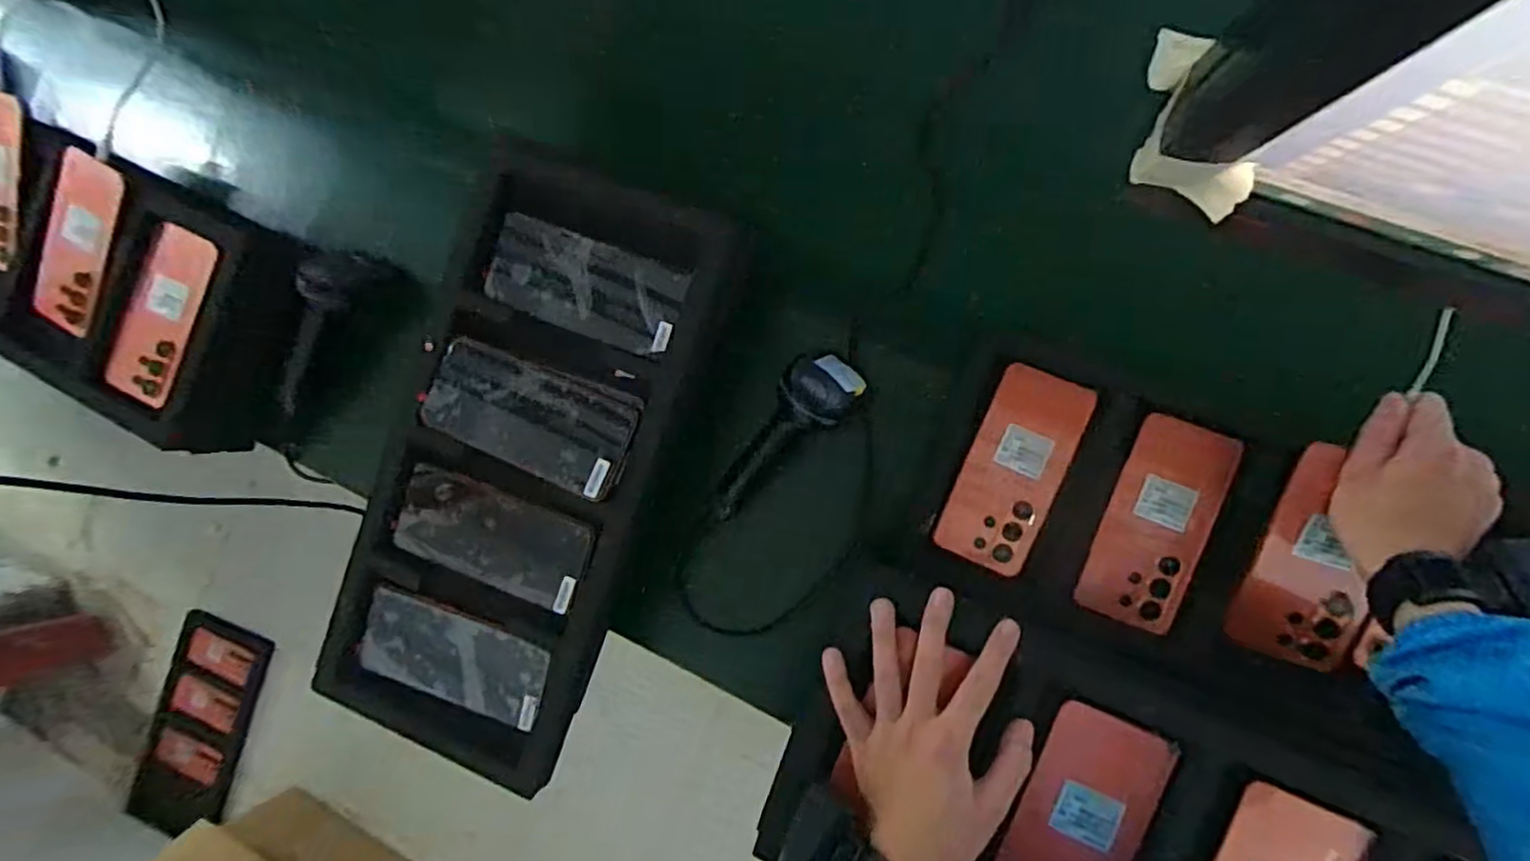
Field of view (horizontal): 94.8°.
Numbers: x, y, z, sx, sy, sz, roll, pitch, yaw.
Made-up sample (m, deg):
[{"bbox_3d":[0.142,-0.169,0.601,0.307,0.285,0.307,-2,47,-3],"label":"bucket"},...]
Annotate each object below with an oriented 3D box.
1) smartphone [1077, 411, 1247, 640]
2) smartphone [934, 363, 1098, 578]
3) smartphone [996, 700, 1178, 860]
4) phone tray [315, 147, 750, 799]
[{"bbox_3d":[0.325,0.077,0.583,0.079,0.008,0.169,20,95,10],"label":"smartphone"},{"bbox_3d":[0.217,0.034,0.614,0.080,0.015,0.172,23,93,15],"label":"smartphone"},{"bbox_3d":[0.207,0.272,0.471,0.078,0.012,0.166,22,92,11],"label":"smartphone"},{"bbox_3d":[-0.205,0.033,0.597,0.277,0.052,0.504,20,92,11],"label":"phone tray"}]

